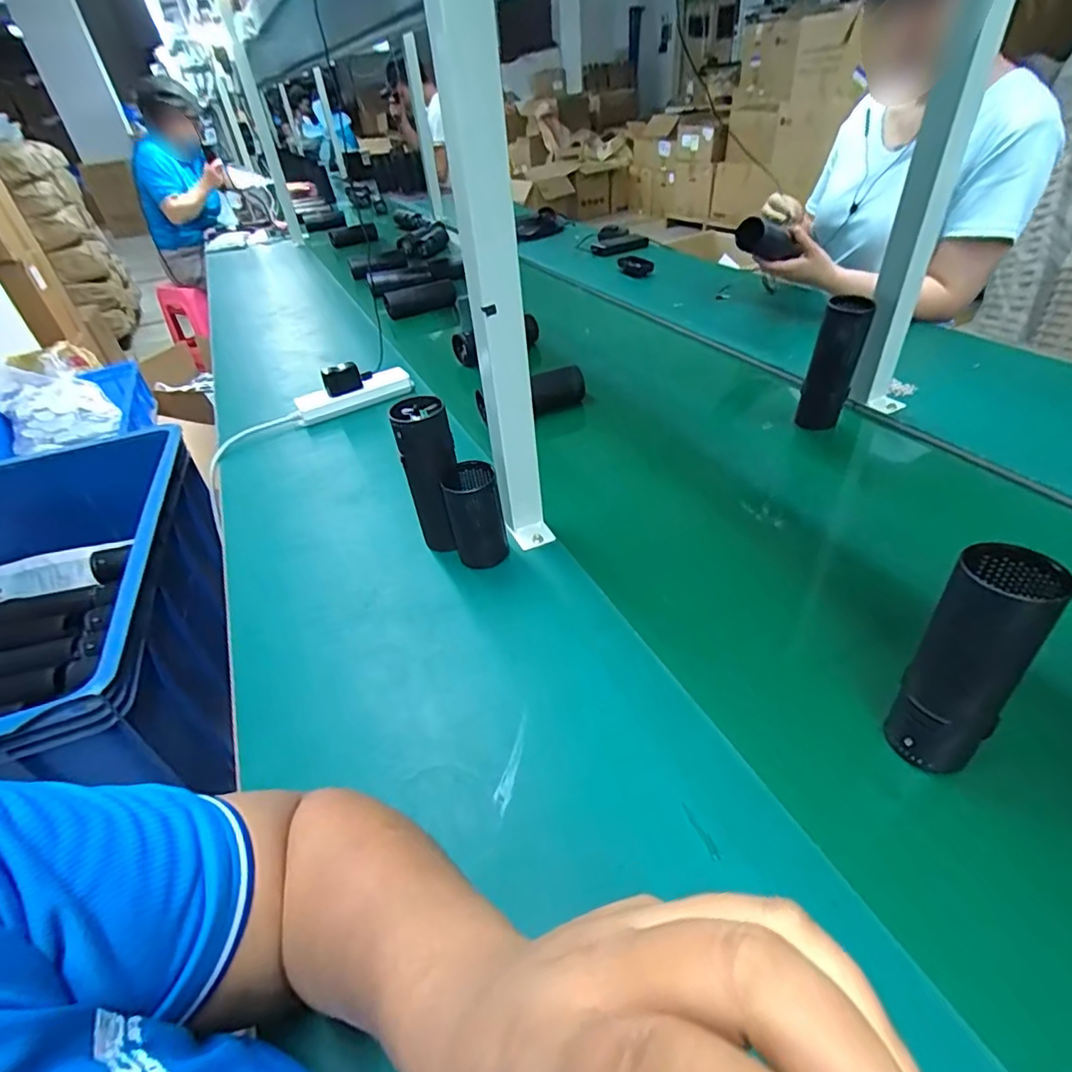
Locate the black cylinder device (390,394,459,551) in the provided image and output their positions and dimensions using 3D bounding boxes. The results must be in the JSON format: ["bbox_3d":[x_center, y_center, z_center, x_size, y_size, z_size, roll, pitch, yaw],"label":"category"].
[{"bbox_3d":[-0.104,-0.058,0.591,0.057,0.163,0.050,2,39,10],"label":"black cylinder device"}]

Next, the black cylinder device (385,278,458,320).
[{"bbox_3d":[-0.274,-0.564,1.342,0.175,0.058,0.058,-20,41,-16],"label":"black cylinder device"}]

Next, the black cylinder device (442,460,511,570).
[{"bbox_3d":[-0.062,-0.020,0.587,0.056,0.103,0.054,-12,39,-7],"label":"black cylinder device"}]

